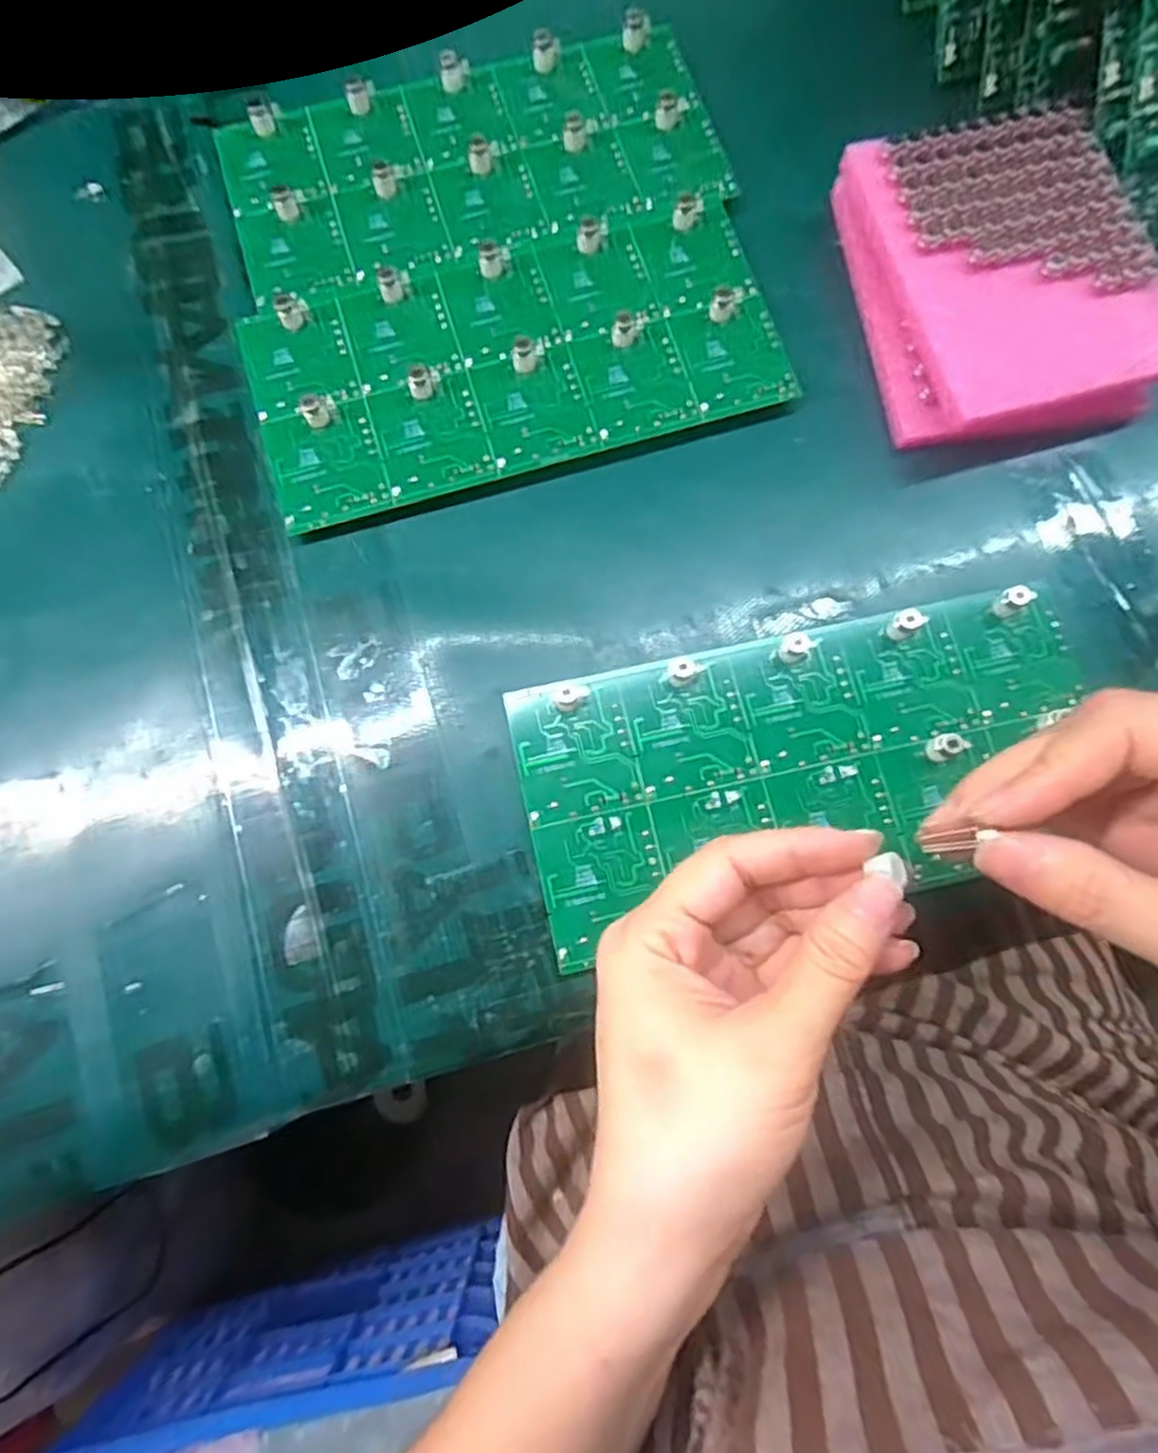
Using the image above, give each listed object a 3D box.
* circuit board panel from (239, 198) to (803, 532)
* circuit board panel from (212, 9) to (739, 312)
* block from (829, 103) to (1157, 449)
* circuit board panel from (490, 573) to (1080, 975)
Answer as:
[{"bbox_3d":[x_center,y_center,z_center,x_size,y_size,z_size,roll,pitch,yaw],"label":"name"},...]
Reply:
[{"bbox_3d":[-0.027,-0.162,0.327,0.224,0.014,0.104,-17,79,-5],"label":"circuit board panel"},{"bbox_3d":[-0.048,-0.263,0.343,0.223,0.010,0.107,-16,79,-5],"label":"circuit board panel"},{"bbox_3d":[0.189,-0.194,0.330,0.119,0.038,0.137,-10,78,-4],"label":"block"},{"bbox_3d":[0.092,0.013,0.292,0.226,0.018,0.105,-12,79,-4],"label":"circuit board panel"}]

